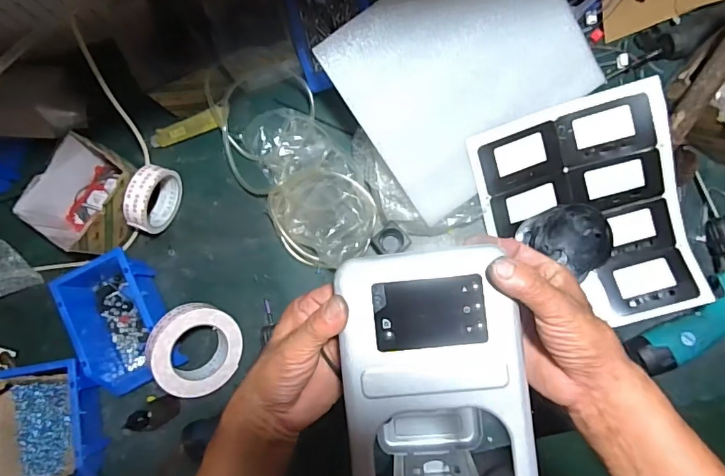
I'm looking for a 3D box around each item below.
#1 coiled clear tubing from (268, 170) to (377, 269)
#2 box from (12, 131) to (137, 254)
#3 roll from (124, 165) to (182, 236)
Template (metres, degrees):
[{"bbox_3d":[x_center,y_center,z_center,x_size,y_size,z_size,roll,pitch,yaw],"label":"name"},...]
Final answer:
[{"bbox_3d":[-0.054,-0.029,0.693,0.146,0.039,0.142,-1,84,5],"label":"coiled clear tubing"},{"bbox_3d":[-0.392,-0.057,0.706,0.120,0.097,0.146,30,87,8],"label":"box"},{"bbox_3d":[-0.304,-0.057,0.700,0.032,0.091,0.093,17,86,7],"label":"roll"}]

